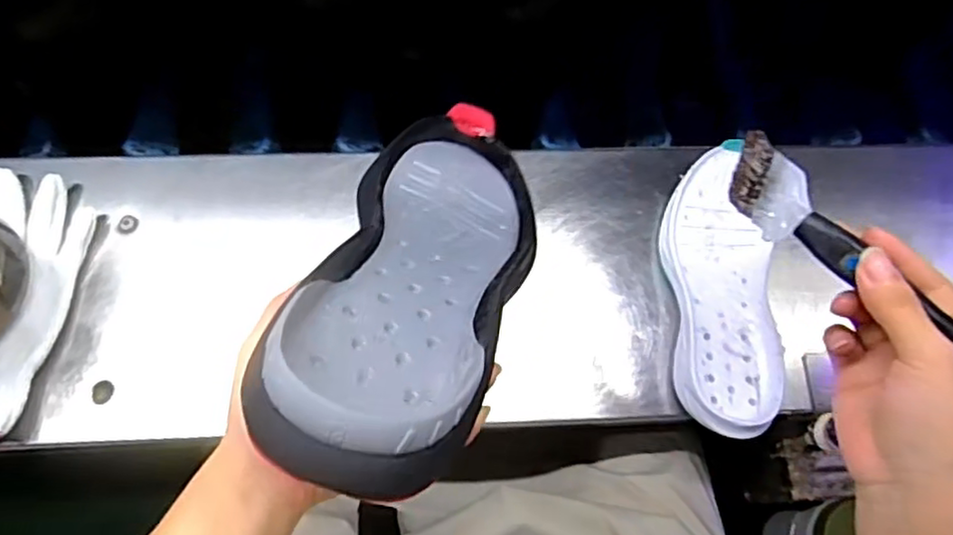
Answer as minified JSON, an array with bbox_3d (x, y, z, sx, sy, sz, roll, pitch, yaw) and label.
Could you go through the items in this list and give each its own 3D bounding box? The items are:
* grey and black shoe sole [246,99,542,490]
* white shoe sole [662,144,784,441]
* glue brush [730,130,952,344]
[{"bbox_3d":[-0.027,-0.008,0.397,0.108,0.050,0.327,10,35,4],"label":"grey and black shoe sole"},{"bbox_3d":[0.196,0.013,0.535,0.088,0.047,0.225,-2,75,1],"label":"white shoe sole"},{"bbox_3d":[0.187,0.001,0.317,0.031,0.019,0.174,-36,63,-8],"label":"glue brush"}]

